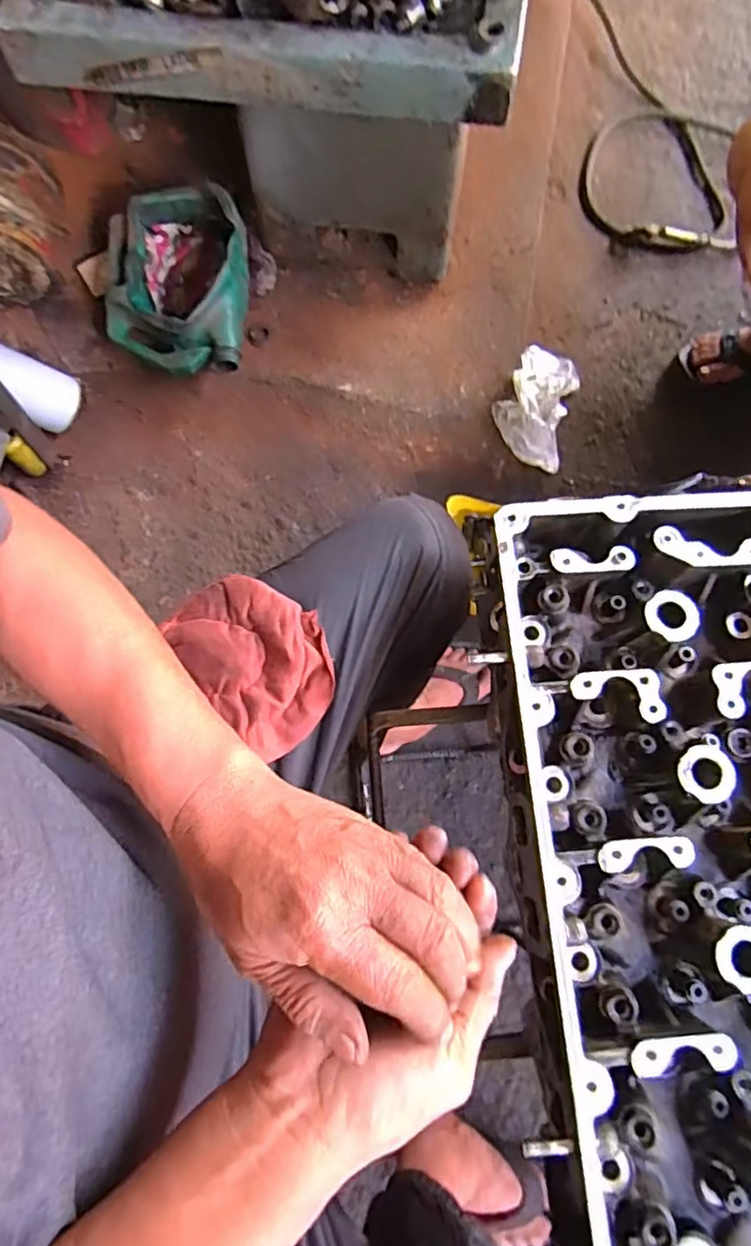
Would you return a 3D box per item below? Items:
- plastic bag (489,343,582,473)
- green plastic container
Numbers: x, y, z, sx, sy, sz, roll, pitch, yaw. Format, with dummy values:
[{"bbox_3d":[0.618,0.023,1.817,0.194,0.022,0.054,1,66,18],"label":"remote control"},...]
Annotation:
[{"bbox_3d":[0.276,-0.380,1.075,0.125,0.076,0.225,16,73,6],"label":"plastic bag"},{"bbox_3d":[-0.327,-0.545,1.032,0.228,0.144,0.280,-2,72,1],"label":"green plastic container"}]

